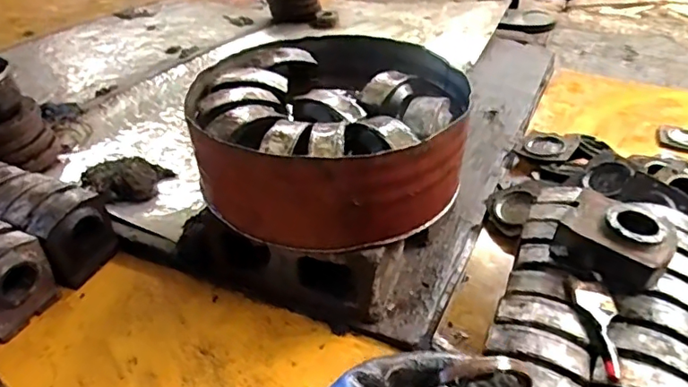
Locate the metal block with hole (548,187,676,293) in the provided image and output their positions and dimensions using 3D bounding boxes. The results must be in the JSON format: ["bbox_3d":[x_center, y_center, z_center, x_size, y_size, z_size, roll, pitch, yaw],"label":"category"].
[{"bbox_3d":[0.476,0.090,0.958,0.174,0.105,0.127,27,44,33],"label":"metal block with hole"}]

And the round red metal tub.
[{"bbox_3d":[-0.029,-0.122,1.105,0.525,0.207,0.458,6,36,9],"label":"round red metal tub"}]

